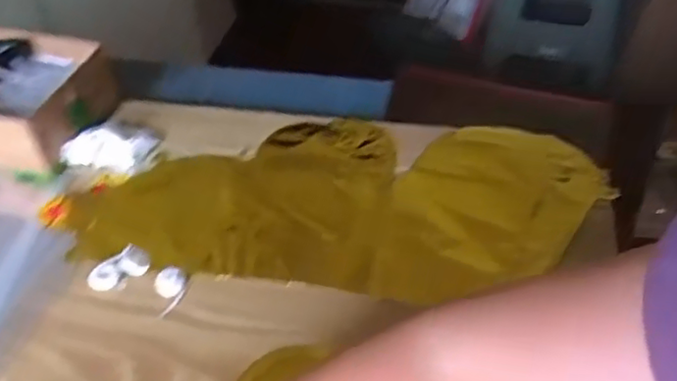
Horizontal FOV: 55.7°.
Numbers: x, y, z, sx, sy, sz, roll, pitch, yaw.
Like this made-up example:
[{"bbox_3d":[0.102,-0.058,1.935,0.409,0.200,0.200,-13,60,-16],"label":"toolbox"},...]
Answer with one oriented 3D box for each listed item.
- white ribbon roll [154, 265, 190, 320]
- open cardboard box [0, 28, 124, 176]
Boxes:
[{"bbox_3d":[-0.126,0.076,0.488,0.024,0.013,0.034,-10,46,-7],"label":"white ribbon roll"},{"bbox_3d":[-0.337,-0.093,0.628,0.203,0.068,0.131,11,47,14],"label":"open cardboard box"}]

